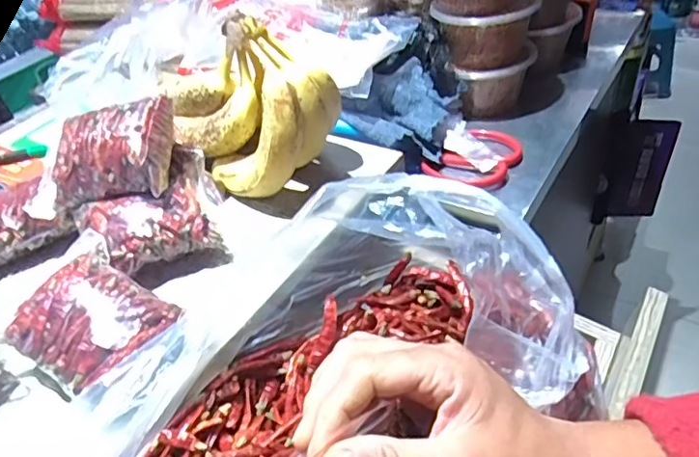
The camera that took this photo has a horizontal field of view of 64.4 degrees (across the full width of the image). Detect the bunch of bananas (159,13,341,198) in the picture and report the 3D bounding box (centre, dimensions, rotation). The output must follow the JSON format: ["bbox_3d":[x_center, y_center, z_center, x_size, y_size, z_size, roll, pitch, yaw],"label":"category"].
[{"bbox_3d":[-0.088,-0.114,0.473,0.169,0.119,0.089,26,52,34],"label":"bunch of bananas"}]

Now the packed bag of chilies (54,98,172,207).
[{"bbox_3d":[-0.183,-0.058,0.421,0.094,0.028,0.072,-7,80,18],"label":"packed bag of chilies"}]

